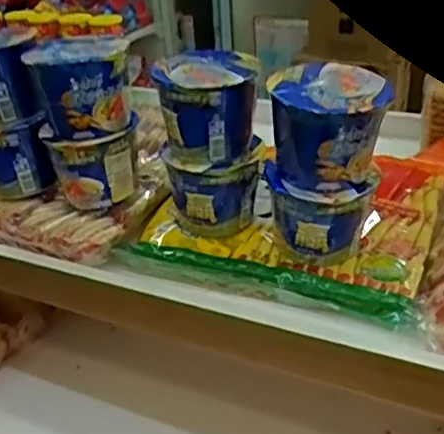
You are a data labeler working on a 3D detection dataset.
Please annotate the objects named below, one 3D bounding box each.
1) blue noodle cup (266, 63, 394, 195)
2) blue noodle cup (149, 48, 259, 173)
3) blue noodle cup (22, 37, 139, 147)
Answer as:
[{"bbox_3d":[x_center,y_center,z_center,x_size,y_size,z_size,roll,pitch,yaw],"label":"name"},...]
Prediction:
[{"bbox_3d":[0.120,-0.100,0.692,0.122,0.117,0.120,-3,29,2],"label":"blue noodle cup"},{"bbox_3d":[-0.016,-0.128,0.753,0.114,0.117,0.115,-3,29,2],"label":"blue noodle cup"},{"bbox_3d":[-0.176,-0.163,0.788,0.127,0.113,0.120,-5,29,-2],"label":"blue noodle cup"}]

